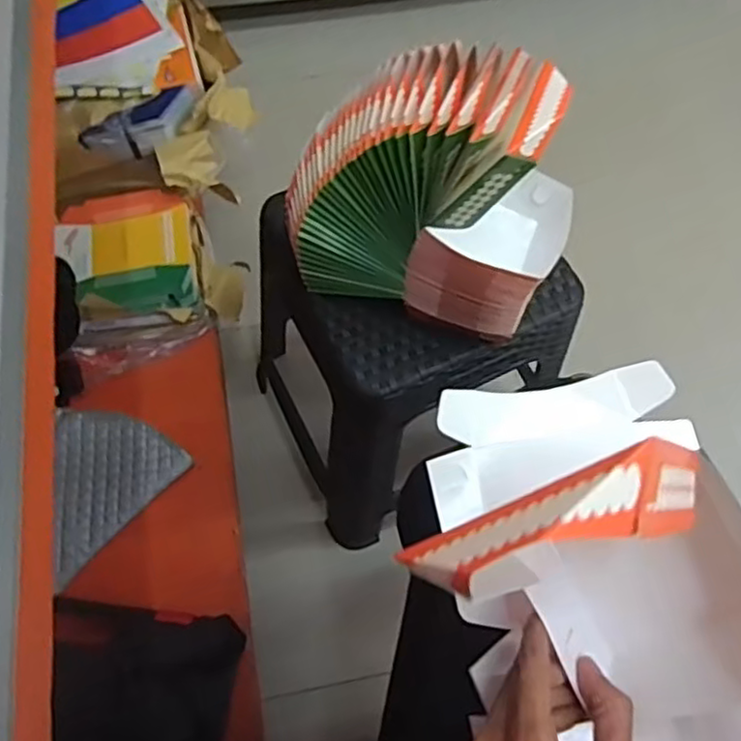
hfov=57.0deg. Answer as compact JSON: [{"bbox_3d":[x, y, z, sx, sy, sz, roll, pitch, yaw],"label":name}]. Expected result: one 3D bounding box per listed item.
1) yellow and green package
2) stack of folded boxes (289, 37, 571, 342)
[{"bbox_3d":[-0.330,-0.142,0.928,0.174,0.051,0.154,-9,65,-6],"label":"yellow and green package"},{"bbox_3d":[0.045,-0.144,0.575,0.246,0.235,0.105,11,64,4],"label":"stack of folded boxes"}]

